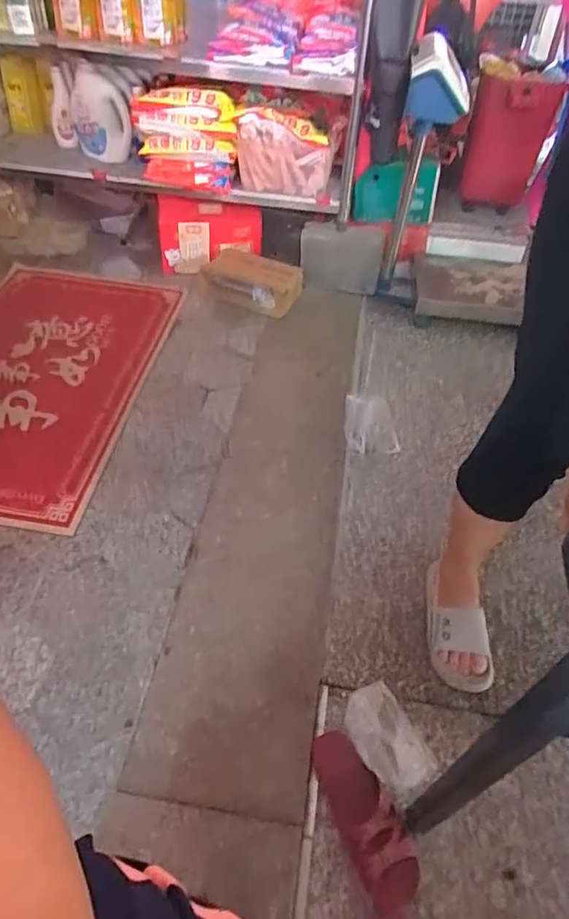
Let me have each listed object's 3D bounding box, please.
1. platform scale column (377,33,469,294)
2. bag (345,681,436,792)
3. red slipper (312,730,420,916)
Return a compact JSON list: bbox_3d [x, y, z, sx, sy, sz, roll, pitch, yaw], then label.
[{"bbox_3d":[0.369,-0.754,1.569,0.140,0.656,0.213,5,48,4],"label":"platform scale column"},{"bbox_3d":[0.165,0.452,0.922,0.104,0.055,0.162,-21,51,-19],"label":"bag"},{"bbox_3d":[0.119,0.531,0.856,0.092,0.049,0.245,-19,50,-17],"label":"red slipper"}]

